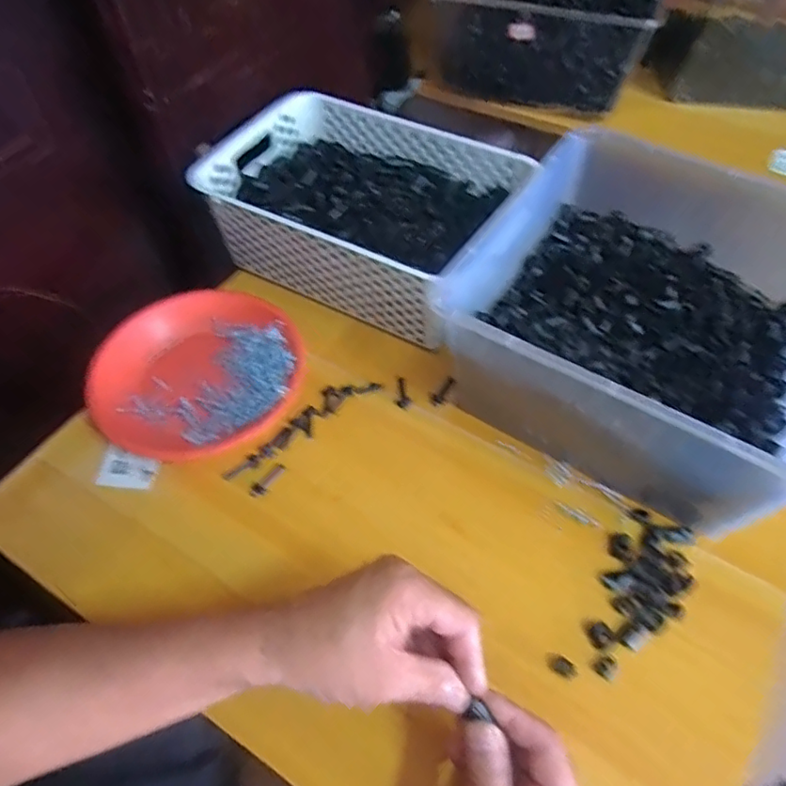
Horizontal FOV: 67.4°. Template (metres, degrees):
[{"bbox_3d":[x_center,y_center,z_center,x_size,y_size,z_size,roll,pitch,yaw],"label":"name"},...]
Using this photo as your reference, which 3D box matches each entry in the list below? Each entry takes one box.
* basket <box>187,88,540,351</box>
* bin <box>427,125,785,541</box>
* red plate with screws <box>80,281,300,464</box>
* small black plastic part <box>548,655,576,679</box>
[{"bbox_3d":[-0.034,-0.194,0.634,0.282,0.105,0.206,25,58,16],"label":"basket"},{"bbox_3d":[0.231,-0.067,0.521,0.295,0.135,0.309,29,59,19],"label":"bin"},{"bbox_3d":[-0.189,-0.025,0.565,0.193,0.026,0.188,0,54,0],"label":"red plate with screws"},{"bbox_3d":[0.121,0.196,0.421,0.018,0.008,0.012,38,62,24],"label":"small black plastic part"}]

